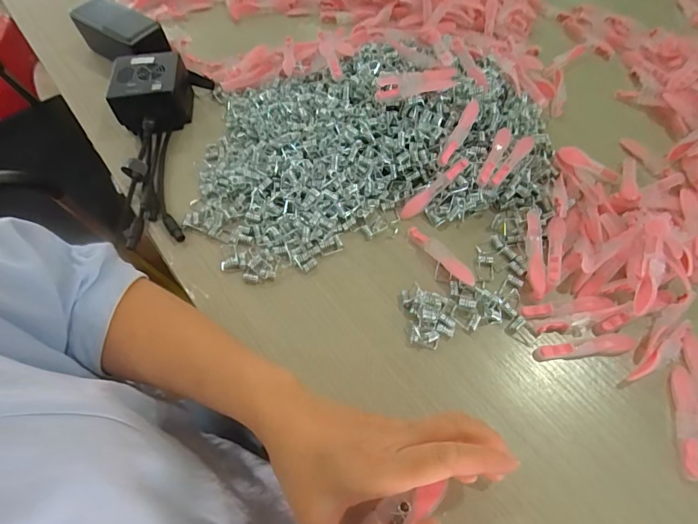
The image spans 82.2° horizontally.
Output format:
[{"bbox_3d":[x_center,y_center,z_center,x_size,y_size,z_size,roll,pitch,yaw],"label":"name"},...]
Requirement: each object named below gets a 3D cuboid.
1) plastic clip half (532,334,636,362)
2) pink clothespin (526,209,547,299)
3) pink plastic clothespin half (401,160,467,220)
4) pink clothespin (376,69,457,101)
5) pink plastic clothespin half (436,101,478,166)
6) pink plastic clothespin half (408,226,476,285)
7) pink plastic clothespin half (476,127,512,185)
[{"bbox_3d":[0.185,0.067,0.313,0.079,0.005,0.015,-6,59,0],"label":"plastic clip half"},{"bbox_3d":[0.163,-0.009,0.350,0.014,0.009,0.085,6,60,7],"label":"pink clothespin"},{"bbox_3d":[0.081,-0.070,0.383,0.079,0.007,0.013,-40,63,8],"label":"pink plastic clothespin half"},{"bbox_3d":[0.067,-0.179,0.399,0.079,0.015,0.021,-7,58,-2],"label":"pink clothespin"},{"bbox_3d":[0.107,-0.126,0.390,0.012,0.009,0.074,28,78,18],"label":"pink plastic clothespin half"},{"bbox_3d":[0.082,-0.006,0.356,0.014,0.011,0.074,-37,64,-17],"label":"pink plastic clothespin half"},{"bbox_3d":[0.142,-0.104,0.387,0.015,0.007,0.080,22,63,15],"label":"pink plastic clothespin half"}]

